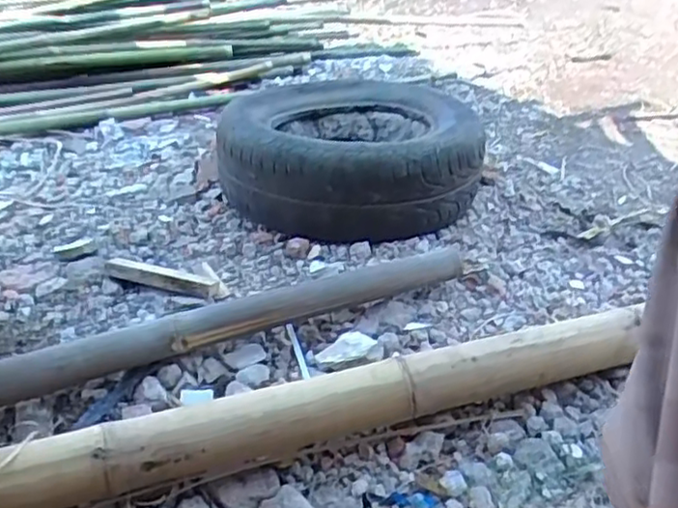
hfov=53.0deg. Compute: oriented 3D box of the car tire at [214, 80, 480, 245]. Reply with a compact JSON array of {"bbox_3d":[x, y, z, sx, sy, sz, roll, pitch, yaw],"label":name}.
[{"bbox_3d":[0.034,-0.252,1.605,0.540,0.214,0.558,3,30,2],"label":"car tire"}]

